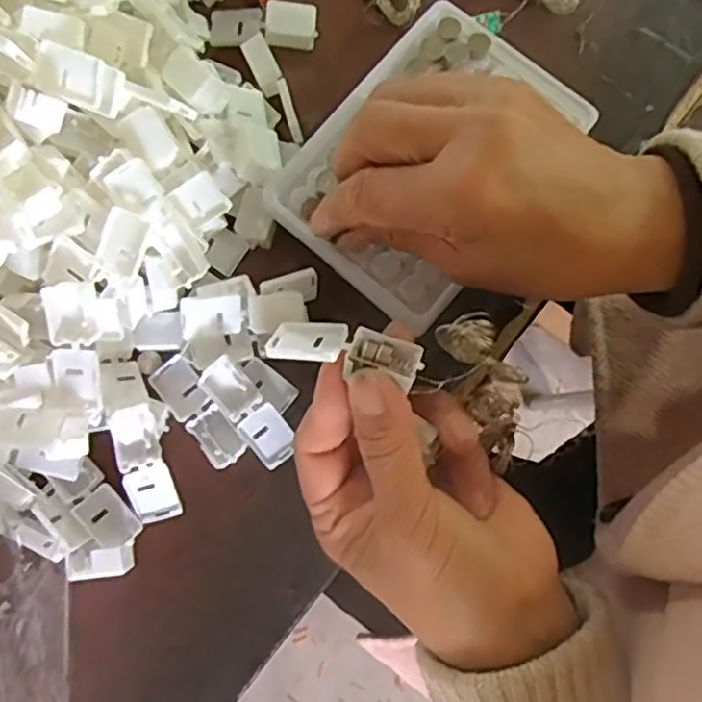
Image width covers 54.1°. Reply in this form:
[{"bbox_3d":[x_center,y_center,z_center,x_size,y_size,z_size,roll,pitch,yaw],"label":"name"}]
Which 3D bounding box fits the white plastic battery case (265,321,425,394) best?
[{"bbox_3d":[-0.002,0.000,0.254,0.056,0.012,0.020,9,43,10],"label":"white plastic battery case"}]

